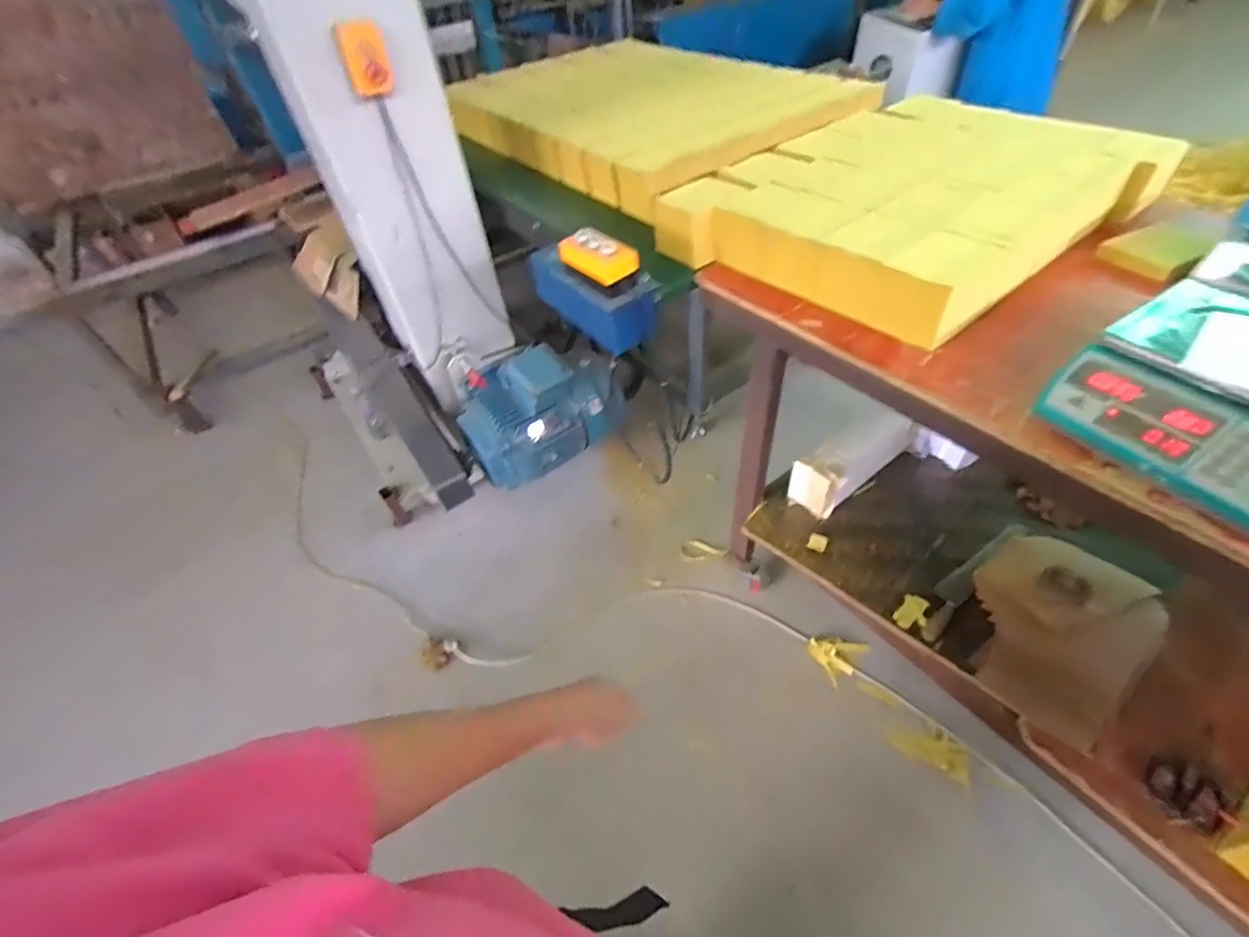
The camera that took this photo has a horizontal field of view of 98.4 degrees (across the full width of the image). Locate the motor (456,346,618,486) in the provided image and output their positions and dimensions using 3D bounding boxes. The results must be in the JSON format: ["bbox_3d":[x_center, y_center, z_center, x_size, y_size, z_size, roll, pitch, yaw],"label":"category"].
[{"bbox_3d":[-0.245,-0.171,1.639,0.464,0.299,0.236,-28,51,-19],"label":"motor"}]

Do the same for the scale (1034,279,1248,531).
[{"bbox_3d":[0.731,-0.086,0.636,0.286,0.098,0.290,-27,51,-19],"label":"scale"}]

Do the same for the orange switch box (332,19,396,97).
[{"bbox_3d":[-0.554,-0.876,1.156,0.093,0.127,0.061,-19,49,-12],"label":"orange switch box"}]

